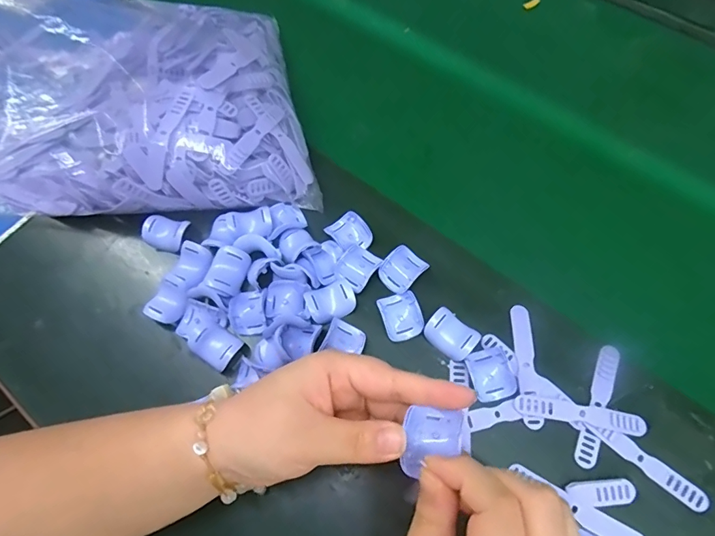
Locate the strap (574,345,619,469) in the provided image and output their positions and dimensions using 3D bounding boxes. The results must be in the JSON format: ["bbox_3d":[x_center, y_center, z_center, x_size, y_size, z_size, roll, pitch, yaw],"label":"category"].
[{"bbox_3d":[0.180,0.101,0.330,0.016,0.004,0.093,25,69,9],"label":"strap"}]

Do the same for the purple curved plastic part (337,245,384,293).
[{"bbox_3d":[0.001,-0.002,0.374,0.030,0.011,0.038,38,72,17],"label":"purple curved plastic part"}]

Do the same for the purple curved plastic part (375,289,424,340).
[{"bbox_3d":[0.035,0.038,0.357,0.030,0.014,0.036,-16,66,-6],"label":"purple curved plastic part"}]

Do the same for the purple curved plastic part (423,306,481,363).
[{"bbox_3d":[0.073,0.054,0.347,0.038,0.017,0.029,39,72,18],"label":"purple curved plastic part"}]

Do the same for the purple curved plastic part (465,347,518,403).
[{"bbox_3d":[0.103,0.081,0.338,0.034,0.012,0.037,-17,66,-6],"label":"purple curved plastic part"}]

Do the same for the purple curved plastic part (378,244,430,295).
[{"bbox_3d":[0.039,0.001,0.374,0.030,0.015,0.037,38,72,17],"label":"purple curved plastic part"}]

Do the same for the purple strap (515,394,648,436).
[{"bbox_3d":[0.164,0.107,0.324,0.092,0.009,0.014,9,66,6],"label":"purple strap"}]

